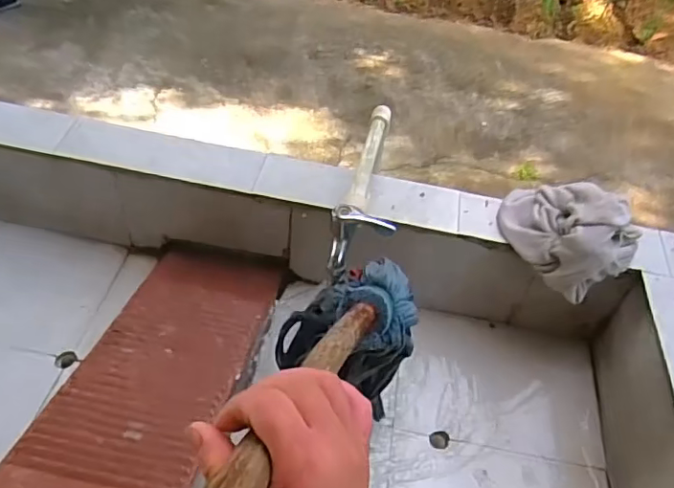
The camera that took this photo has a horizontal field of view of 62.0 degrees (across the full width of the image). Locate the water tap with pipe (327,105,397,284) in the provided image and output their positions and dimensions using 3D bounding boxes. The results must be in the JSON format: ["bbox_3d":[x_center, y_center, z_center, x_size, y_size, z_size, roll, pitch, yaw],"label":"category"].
[{"bbox_3d":[0.043,-0.092,0.703,0.060,0.074,0.298,11,48,1],"label":"water tap with pipe"}]

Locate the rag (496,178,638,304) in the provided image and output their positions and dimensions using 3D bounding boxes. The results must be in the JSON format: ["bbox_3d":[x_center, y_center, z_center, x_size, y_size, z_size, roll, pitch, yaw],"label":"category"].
[{"bbox_3d":[0.309,-0.020,0.765,0.175,0.109,0.113,39,54,24],"label":"rag"}]

